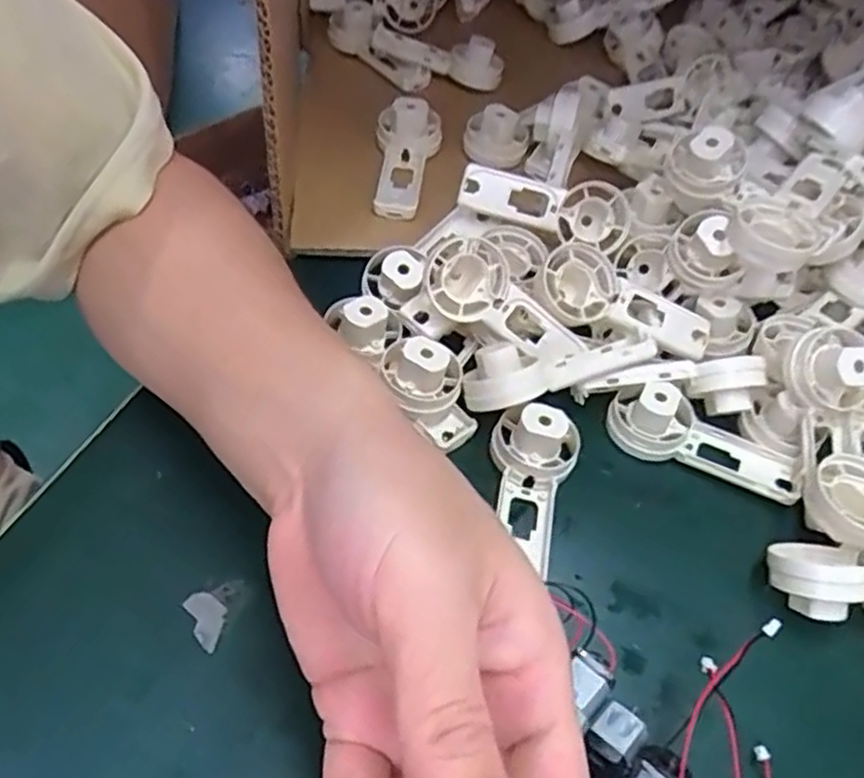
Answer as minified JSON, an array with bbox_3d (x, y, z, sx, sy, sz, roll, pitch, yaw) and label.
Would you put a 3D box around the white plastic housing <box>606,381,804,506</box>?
[{"bbox_3d":[0.131,0.023,0.349,0.091,0.027,0.030,21,52,6],"label":"white plastic housing"}]

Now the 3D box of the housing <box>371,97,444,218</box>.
[{"bbox_3d":[-0.016,-0.137,0.429,0.038,0.027,0.085,7,52,-5],"label":"housing"}]

